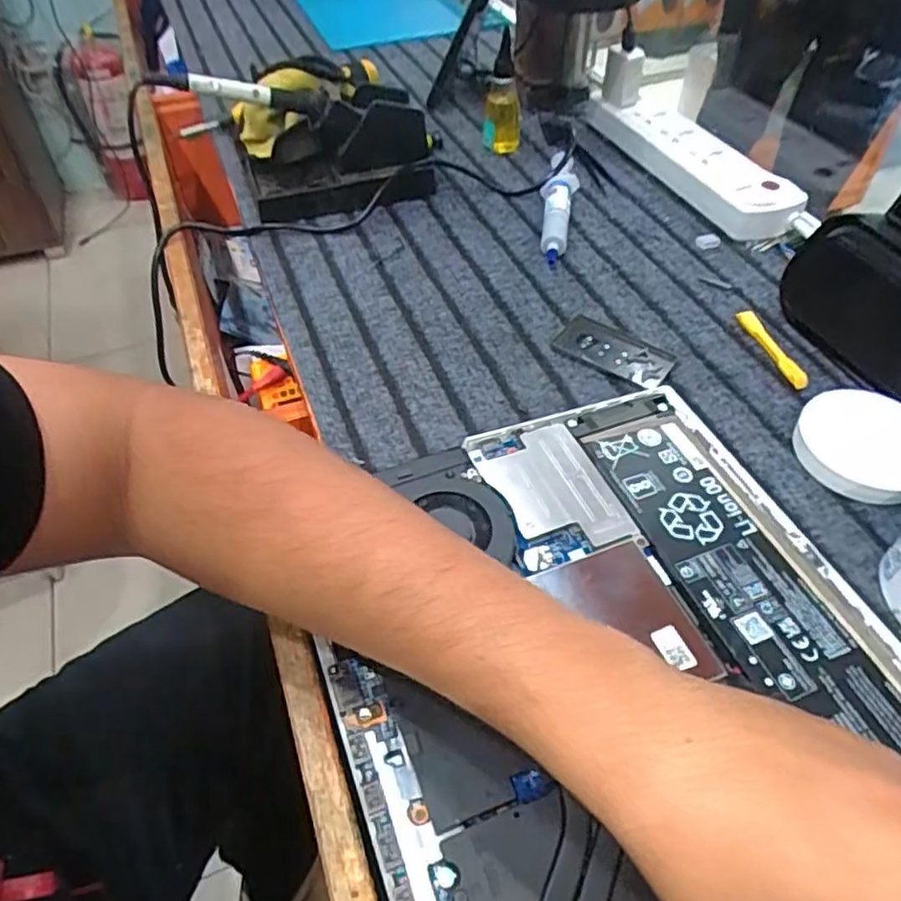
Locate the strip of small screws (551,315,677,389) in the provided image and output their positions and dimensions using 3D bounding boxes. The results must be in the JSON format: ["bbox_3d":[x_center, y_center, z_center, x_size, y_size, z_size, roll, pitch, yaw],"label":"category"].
[{"bbox_3d":[0.115,-0.071,0.475,0.081,0.005,0.039,30,55,24],"label":"strip of small screws"}]

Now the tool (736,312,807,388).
[{"bbox_3d":[0.224,-0.072,0.468,0.014,0.007,0.080,-11,49,-9],"label":"tool"}]

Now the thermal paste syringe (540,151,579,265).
[{"bbox_3d":[0.093,-0.213,0.583,0.028,0.026,0.144,8,49,7],"label":"thermal paste syringe"}]

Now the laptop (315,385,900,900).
[{"bbox_3d":[0.090,0.115,0.286,0.255,0.022,0.350,-17,51,-14],"label":"laptop"}]

